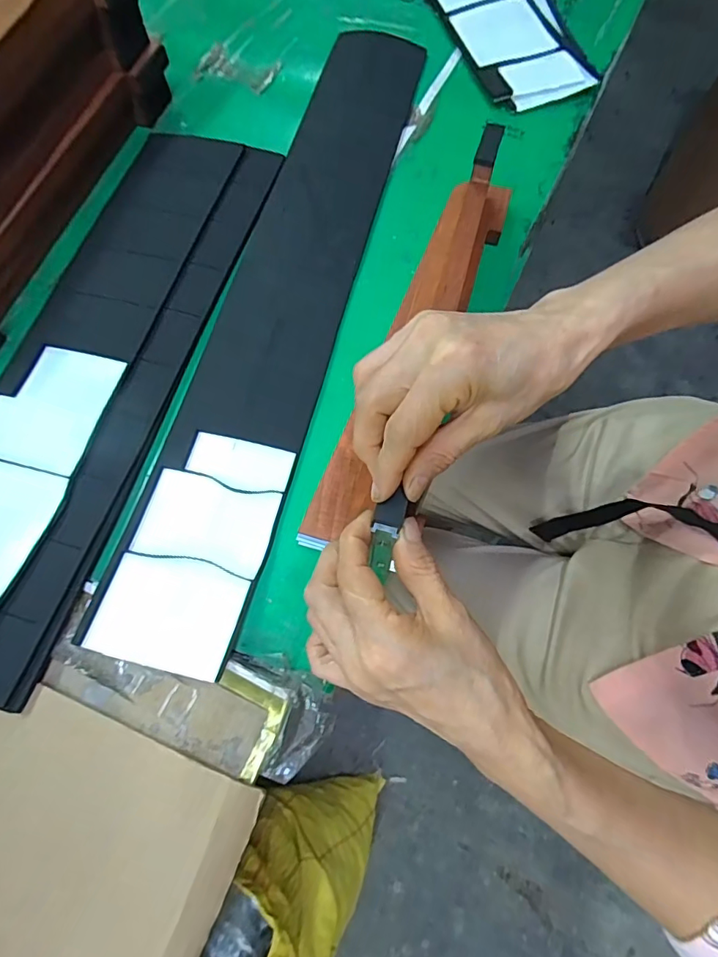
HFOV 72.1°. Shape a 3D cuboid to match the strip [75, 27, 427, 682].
[{"bbox_3d":[-0.054,-0.171,0.411,0.098,0.010,0.617,12,69,6],"label":"strip"}]

